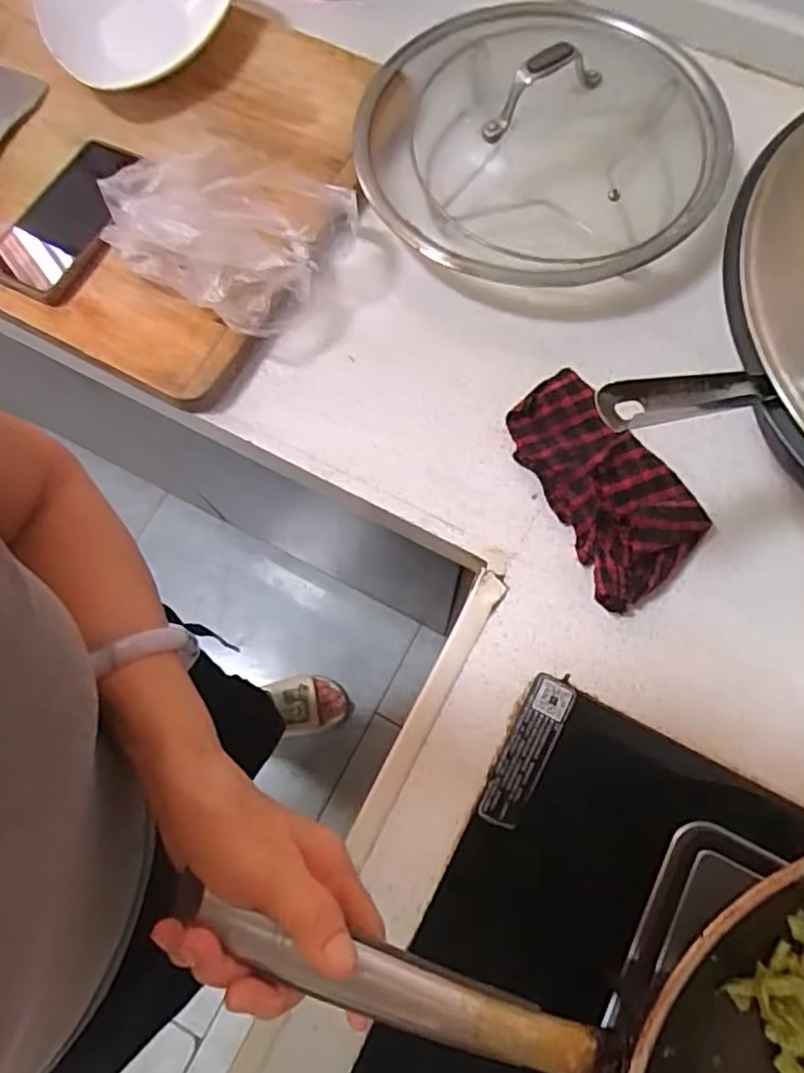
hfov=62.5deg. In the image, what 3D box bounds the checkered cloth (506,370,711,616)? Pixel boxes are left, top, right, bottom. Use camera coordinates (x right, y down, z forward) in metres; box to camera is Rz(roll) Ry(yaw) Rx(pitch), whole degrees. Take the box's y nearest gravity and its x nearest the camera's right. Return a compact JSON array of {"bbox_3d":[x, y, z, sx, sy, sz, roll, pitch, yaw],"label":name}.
[{"bbox_3d":[0.158,-0.048,0.505,0.098,0.059,0.189,-22,74,-4],"label":"checkered cloth"}]

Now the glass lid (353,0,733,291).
[{"bbox_3d":[0.117,-0.361,0.574,0.305,0.105,0.295,-1,74,2],"label":"glass lid"}]

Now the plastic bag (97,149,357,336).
[{"bbox_3d":[-0.143,-0.263,0.537,0.185,0.052,0.143,31,77,10],"label":"plastic bag"}]

